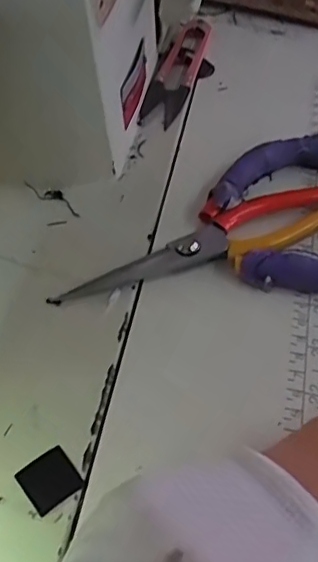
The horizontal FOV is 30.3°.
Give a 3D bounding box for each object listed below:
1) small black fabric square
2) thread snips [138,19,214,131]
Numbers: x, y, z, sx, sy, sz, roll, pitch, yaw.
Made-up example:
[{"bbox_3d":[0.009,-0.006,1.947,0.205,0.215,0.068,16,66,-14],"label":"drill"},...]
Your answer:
[{"bbox_3d":[-0.046,0.083,0.246,0.022,0.004,0.022,-32,59,-22],"label":"small black fabric square"},{"bbox_3d":[0.017,-0.152,0.421,0.036,0.008,0.116,10,53,9],"label":"thread snips"}]

